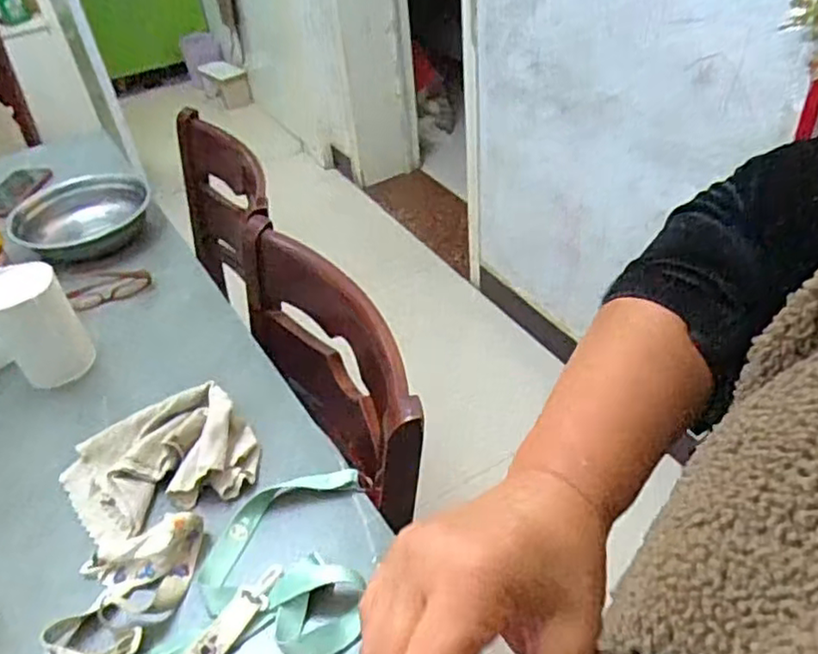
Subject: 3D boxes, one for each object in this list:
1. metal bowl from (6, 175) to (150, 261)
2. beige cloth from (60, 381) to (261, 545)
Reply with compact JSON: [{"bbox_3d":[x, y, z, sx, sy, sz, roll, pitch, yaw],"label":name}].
[{"bbox_3d":[-0.515,-0.161,1.025,0.190,0.073,0.190,-13,41,-9],"label":"metal bowl"},{"bbox_3d":[-0.261,0.140,0.693,0.192,0.050,0.137,-21,43,-17],"label":"beige cloth"}]

